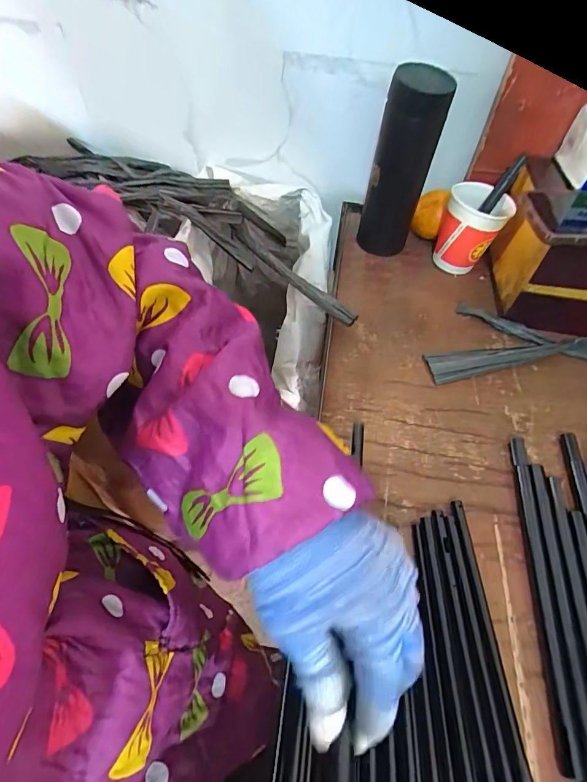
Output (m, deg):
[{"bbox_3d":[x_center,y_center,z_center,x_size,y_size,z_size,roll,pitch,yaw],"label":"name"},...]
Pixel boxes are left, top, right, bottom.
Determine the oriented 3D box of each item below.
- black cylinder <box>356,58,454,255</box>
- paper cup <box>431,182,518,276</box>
[{"bbox_3d":[0.122,-0.249,0.472,0.065,0.193,0.058,15,54,6],"label":"black cylinder"},{"bbox_3d":[0.219,-0.199,0.507,0.071,0.091,0.067,2,54,-3],"label":"paper cup"}]

